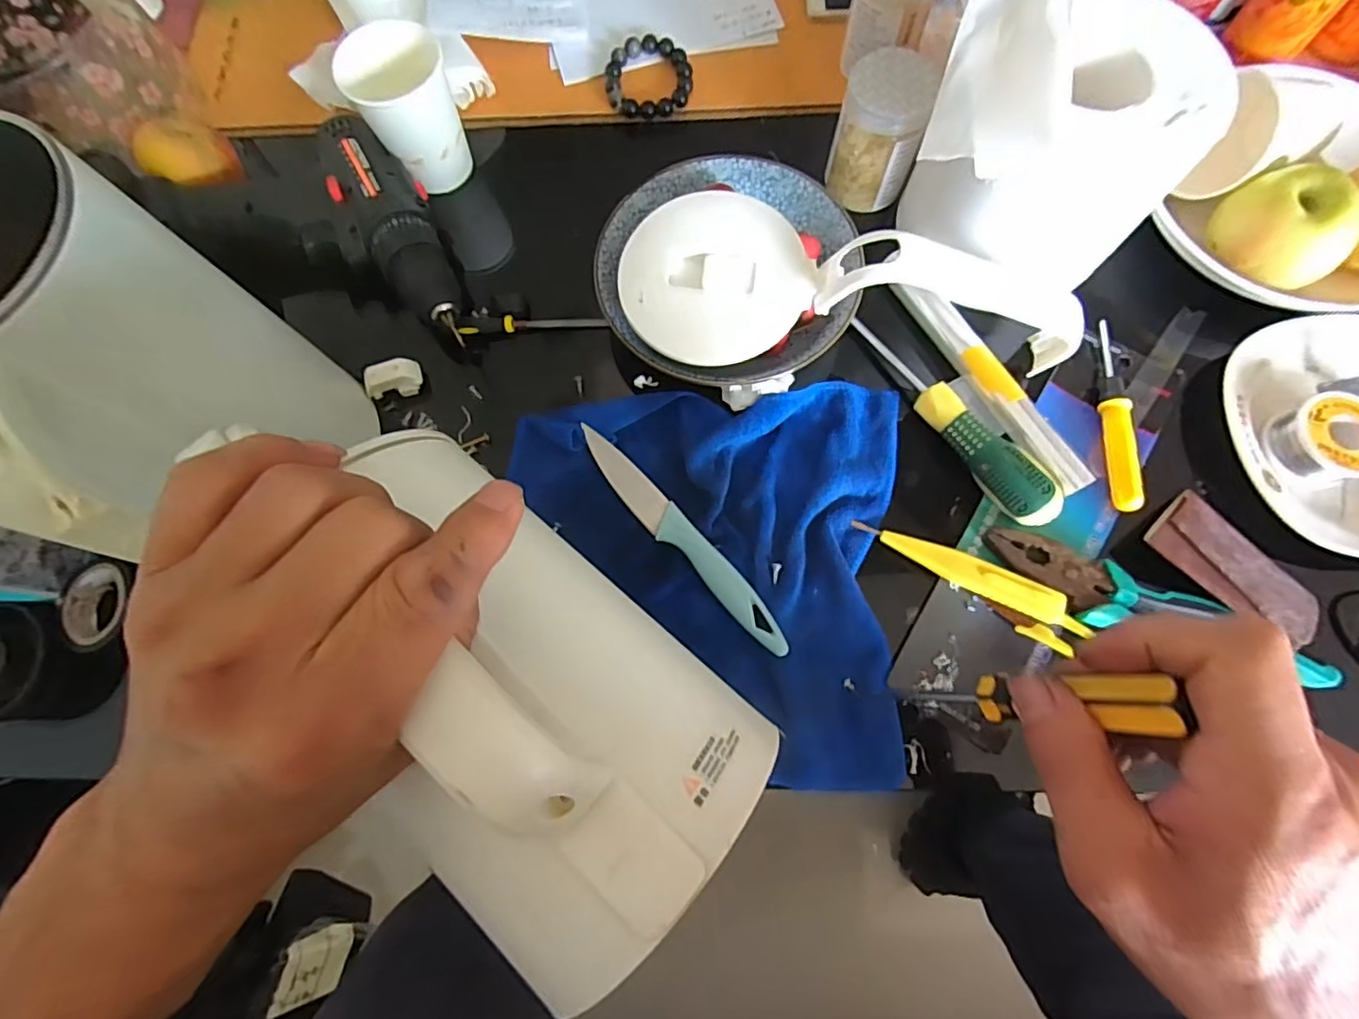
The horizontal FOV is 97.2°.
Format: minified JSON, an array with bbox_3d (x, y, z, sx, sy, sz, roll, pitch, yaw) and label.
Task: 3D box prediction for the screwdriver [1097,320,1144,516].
[{"bbox_3d":[0.290,-0.063,0.400,0.016,0.020,0.136,4,74,3],"label":"screwdriver"}]

